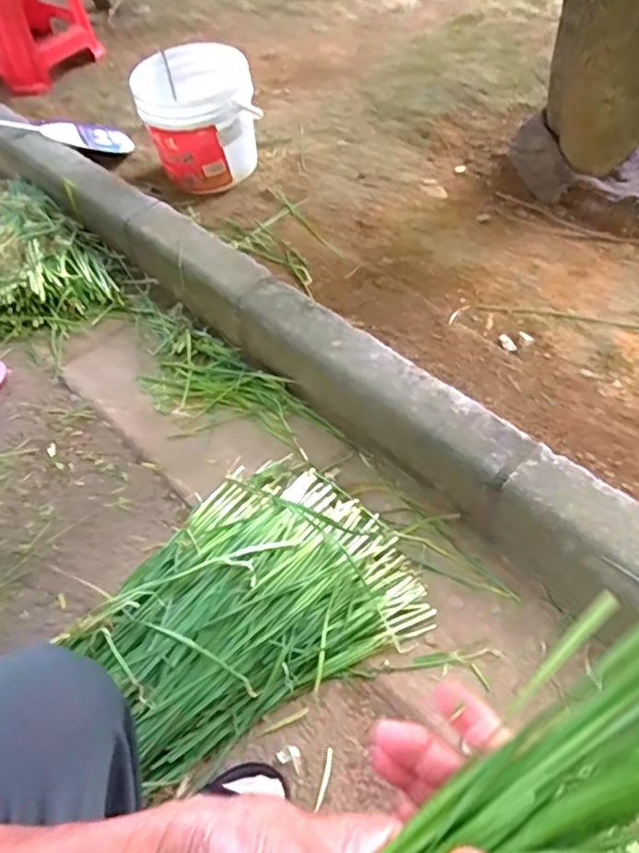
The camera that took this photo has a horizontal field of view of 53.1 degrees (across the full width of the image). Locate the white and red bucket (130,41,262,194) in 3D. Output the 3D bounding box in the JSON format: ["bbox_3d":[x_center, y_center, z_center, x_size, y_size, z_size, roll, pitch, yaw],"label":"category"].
[{"bbox_3d":[-0.240,-0.632,1.329,0.226,0.251,0.192,-4,50,-1],"label":"white and red bucket"}]

